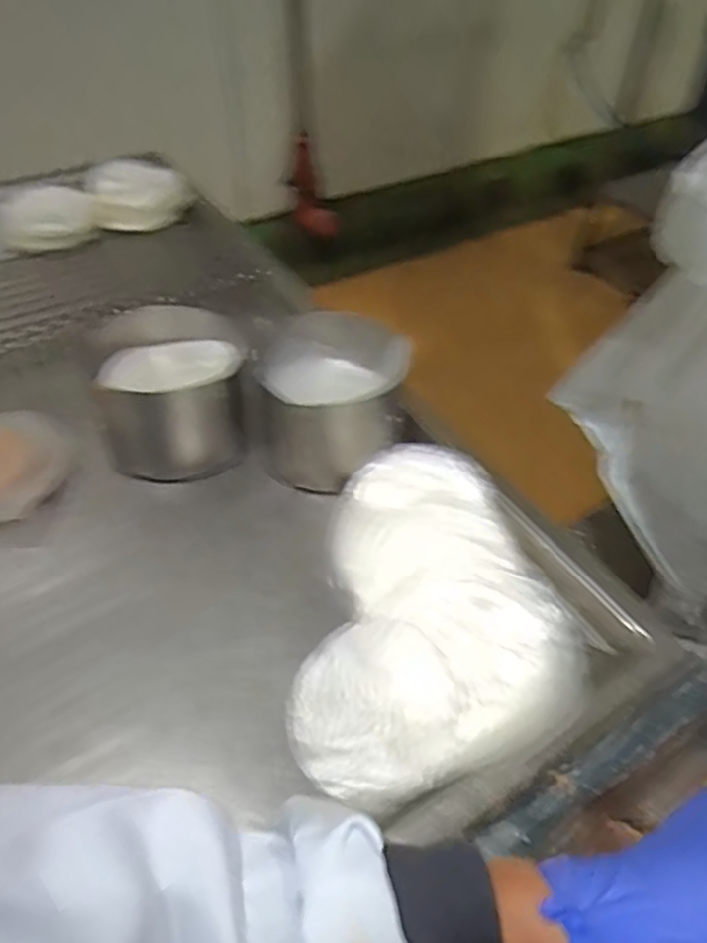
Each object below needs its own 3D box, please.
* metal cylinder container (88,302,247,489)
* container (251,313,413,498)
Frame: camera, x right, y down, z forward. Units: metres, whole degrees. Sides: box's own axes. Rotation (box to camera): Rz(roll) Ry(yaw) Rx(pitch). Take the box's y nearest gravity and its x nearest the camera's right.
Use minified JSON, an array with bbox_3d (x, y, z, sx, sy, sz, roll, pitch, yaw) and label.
[{"bbox_3d":[-0.179,-0.077,0.647,0.139,0.099,0.136,-11,48,-10],"label":"metal cylinder container"},{"bbox_3d":[-0.022,-0.075,0.650,0.139,0.095,0.169,9,47,8],"label":"container"}]

